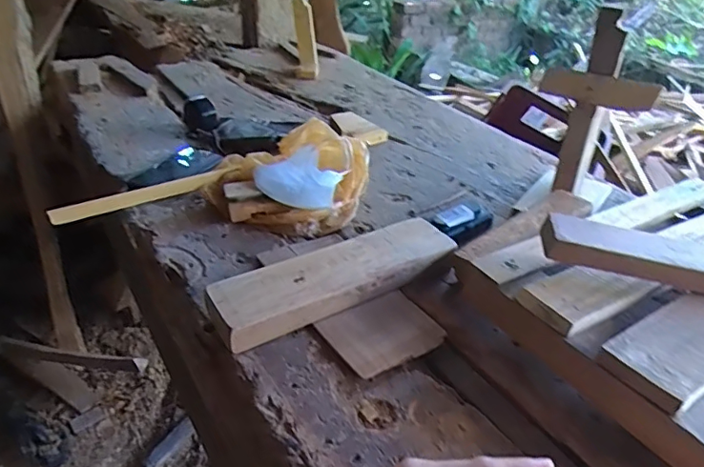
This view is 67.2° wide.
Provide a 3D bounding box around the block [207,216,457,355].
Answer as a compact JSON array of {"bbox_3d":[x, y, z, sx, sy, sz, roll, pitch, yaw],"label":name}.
[{"bbox_3d":[-0.015,0.049,0.606,0.290,0.046,0.081,-18,40,-26],"label":"block"}]

